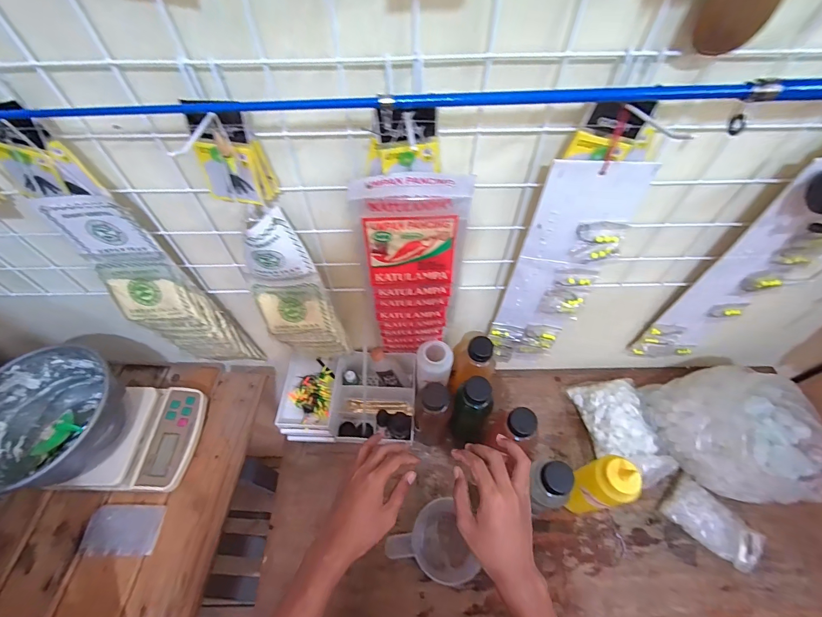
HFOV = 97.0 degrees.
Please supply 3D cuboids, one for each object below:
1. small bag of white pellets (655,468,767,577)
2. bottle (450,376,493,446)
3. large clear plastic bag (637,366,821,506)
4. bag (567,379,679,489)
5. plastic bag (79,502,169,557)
[{"bbox_3d":[0.488,0.345,0.584,0.079,0.038,0.134,-38,63,-22],"label":"small bag of white pellets"},{"bbox_3d":[0.101,0.179,0.614,0.060,0.190,0.050,13,57,10],"label":"bottle"},{"bbox_3d":[0.556,0.204,0.614,0.203,0.113,0.235,-17,57,-11],"label":"large clear plastic bag"},{"bbox_3d":[0.381,0.220,0.659,0.121,0.052,0.183,-5,56,-3],"label":"bag"},{"bbox_3d":[-0.424,0.326,0.538,0.104,0.008,0.063,1,56,2],"label":"plastic bag"}]

